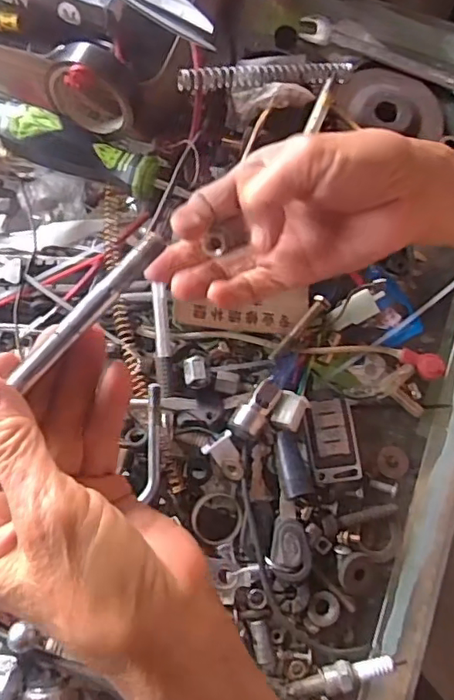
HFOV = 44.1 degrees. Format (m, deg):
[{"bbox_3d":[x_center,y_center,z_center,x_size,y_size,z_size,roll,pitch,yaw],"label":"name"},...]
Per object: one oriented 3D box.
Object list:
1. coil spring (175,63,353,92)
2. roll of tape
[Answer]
[{"bbox_3d":[0.027,-0.177,0.361,0.121,0.011,0.010,-13,77,-18],"label":"coil spring"},{"bbox_3d":[-0.083,-0.163,0.347,0.053,0.048,0.032,15,77,2],"label":"roll of tape"}]

